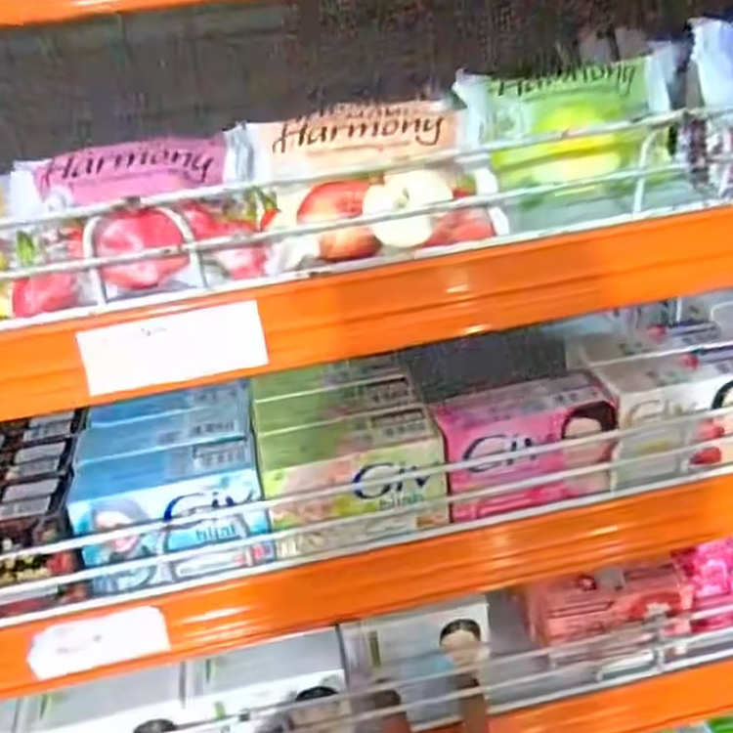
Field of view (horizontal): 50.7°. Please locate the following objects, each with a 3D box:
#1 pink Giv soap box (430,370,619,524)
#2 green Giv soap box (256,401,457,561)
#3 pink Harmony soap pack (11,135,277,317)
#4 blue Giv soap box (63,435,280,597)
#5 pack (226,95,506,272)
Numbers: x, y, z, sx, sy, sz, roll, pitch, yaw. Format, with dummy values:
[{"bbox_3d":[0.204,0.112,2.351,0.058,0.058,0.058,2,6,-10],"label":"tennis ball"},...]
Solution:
[{"bbox_3d":[0.083,0.041,0.413,0.089,0.055,0.037,-10,28,-7],"label":"pink Giv soap box"},{"bbox_3d":[-0.006,0.059,0.400,0.090,0.055,0.036,-11,28,-9],"label":"green Giv soap box"},{"bbox_3d":[-0.096,-0.064,0.329,0.104,0.054,0.055,-11,28,-9],"label":"pink Harmony soap pack"},{"bbox_3d":[-0.096,0.076,0.391,0.091,0.053,0.036,-9,28,-5],"label":"blue Giv soap box"},{"bbox_3d":[-0.001,-0.080,0.341,0.112,0.070,0.028,-10,-7,-7],"label":"pack"}]

